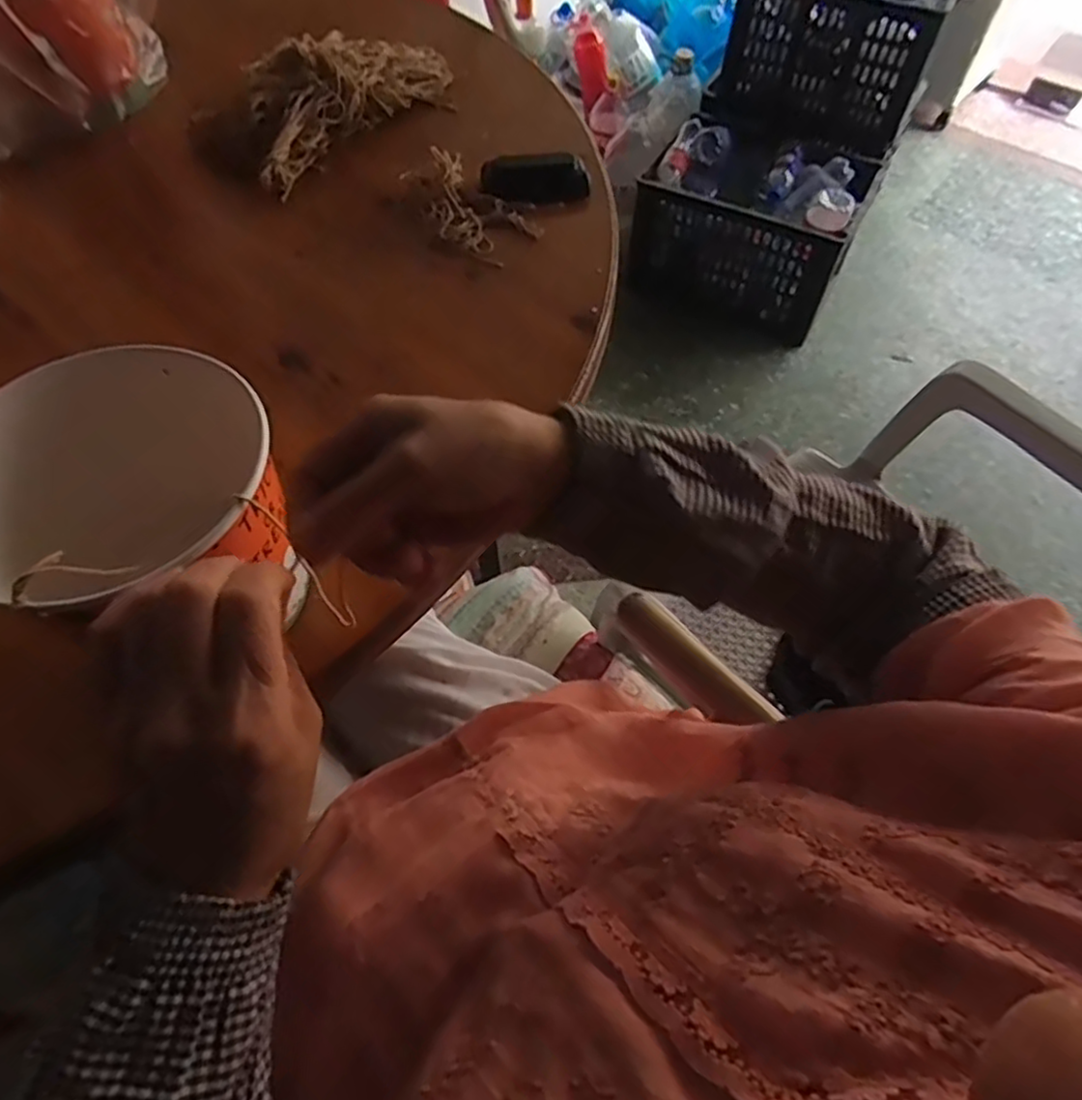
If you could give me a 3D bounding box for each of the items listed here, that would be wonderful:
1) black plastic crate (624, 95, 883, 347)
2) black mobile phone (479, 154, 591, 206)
[{"bbox_3d":[0.520,-0.812,1.658,0.464,0.319,0.368,25,62,15],"label":"black plastic crate"},{"bbox_3d":[-0.006,-0.373,0.682,0.108,0.026,0.046,3,58,2],"label":"black mobile phone"}]

